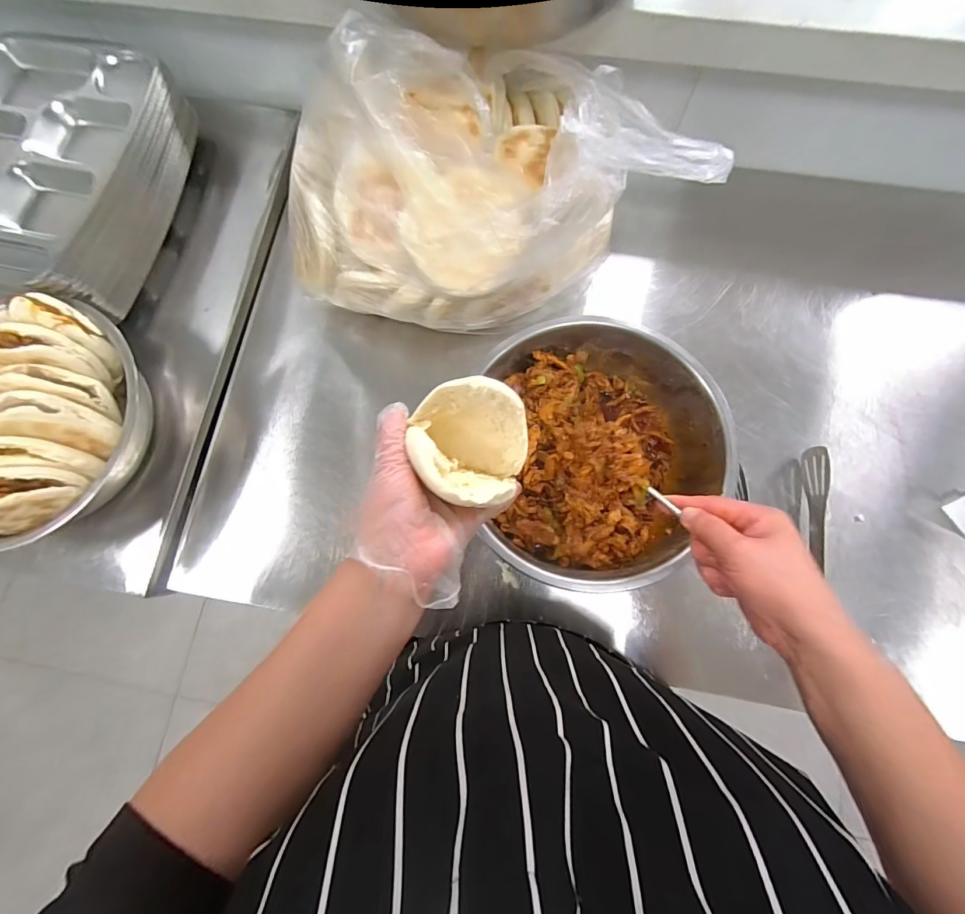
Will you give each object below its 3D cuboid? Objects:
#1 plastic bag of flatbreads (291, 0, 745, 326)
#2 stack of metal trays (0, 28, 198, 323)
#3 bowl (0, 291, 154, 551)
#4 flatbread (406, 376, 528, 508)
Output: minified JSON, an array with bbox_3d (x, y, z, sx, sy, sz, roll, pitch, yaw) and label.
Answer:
[{"bbox_3d":[-0.025,-0.295,0.470,0.401,0.208,0.261,-9,77,-1],"label":"plastic bag of flatbreads"},{"bbox_3d":[-0.547,-0.363,0.552,0.256,0.087,0.344,11,78,4],"label":"stack of metal trays"},{"bbox_3d":[-0.502,-0.043,0.469,0.246,0.100,0.272,23,79,6],"label":"bowl"},{"bbox_3d":[-0.010,-0.007,0.339,0.085,0.077,0.090,0,77,1],"label":"flatbread"}]

